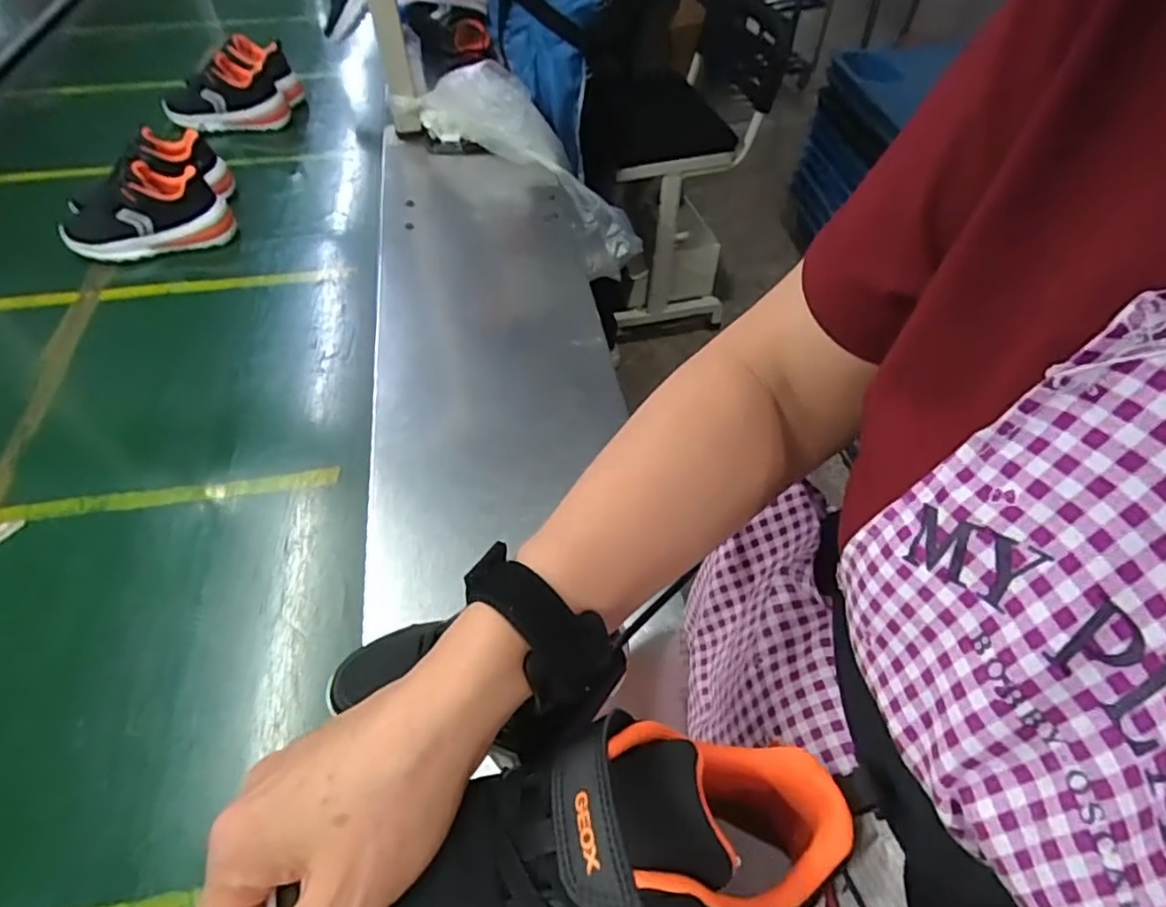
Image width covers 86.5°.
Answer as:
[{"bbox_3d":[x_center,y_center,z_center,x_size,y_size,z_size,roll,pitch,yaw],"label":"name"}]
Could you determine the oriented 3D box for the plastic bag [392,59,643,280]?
[{"bbox_3d":[-0.075,-0.463,0.988,0.431,0.137,0.134,41,58,-9],"label":"plastic bag"}]

